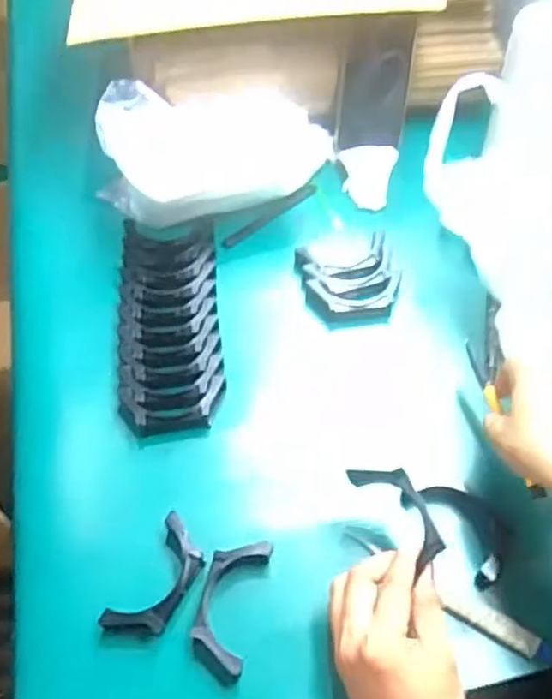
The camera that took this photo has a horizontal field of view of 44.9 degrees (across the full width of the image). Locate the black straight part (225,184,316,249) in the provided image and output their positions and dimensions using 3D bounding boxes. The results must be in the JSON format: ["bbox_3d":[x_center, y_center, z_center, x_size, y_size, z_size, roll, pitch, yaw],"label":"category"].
[{"bbox_3d":[-0.007,-0.143,0.715,0.128,0.006,0.013,-35,61,-20],"label":"black straight part"}]

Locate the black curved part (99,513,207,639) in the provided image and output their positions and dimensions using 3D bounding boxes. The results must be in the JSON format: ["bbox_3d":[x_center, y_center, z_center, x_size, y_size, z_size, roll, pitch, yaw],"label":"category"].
[{"bbox_3d":[-0.084,0.173,0.492,0.041,0.024,0.090,25,60,18],"label":"black curved part"}]

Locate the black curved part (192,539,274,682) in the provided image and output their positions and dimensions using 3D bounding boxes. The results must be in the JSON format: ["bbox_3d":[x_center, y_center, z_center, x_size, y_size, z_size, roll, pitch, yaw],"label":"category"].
[{"bbox_3d":[-0.034,0.186,0.483,0.040,0.020,0.094,11,56,10],"label":"black curved part"}]

